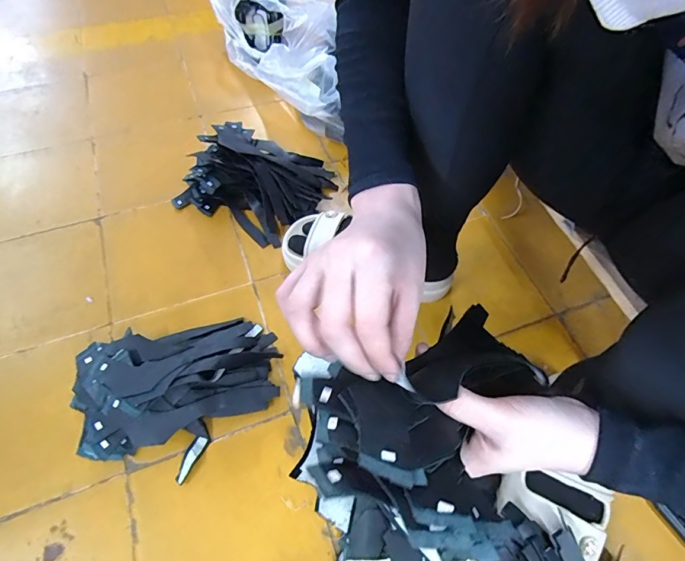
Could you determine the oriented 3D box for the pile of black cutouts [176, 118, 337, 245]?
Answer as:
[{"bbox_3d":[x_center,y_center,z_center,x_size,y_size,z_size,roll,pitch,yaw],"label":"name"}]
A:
[{"bbox_3d":[-0.135,-0.169,0.654,0.214,0.081,0.205,31,63,15],"label":"pile of black cutouts"}]

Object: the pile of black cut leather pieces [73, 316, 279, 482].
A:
[{"bbox_3d":[-0.200,0.132,0.483,0.235,0.060,0.174,-11,60,-9],"label":"pile of black cut leather pieces"}]

